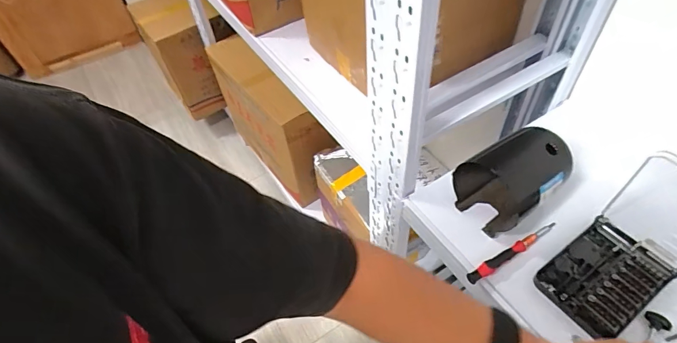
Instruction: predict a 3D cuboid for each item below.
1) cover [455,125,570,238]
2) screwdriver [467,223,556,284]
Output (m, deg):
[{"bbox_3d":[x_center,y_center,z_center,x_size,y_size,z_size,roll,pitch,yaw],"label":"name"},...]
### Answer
[{"bbox_3d":[0.261,0.014,0.595,0.140,0.115,0.103,-27,53,-16],"label":"cover"},{"bbox_3d":[0.248,0.114,0.565,0.163,0.012,0.016,-27,53,-16],"label":"screwdriver"}]

